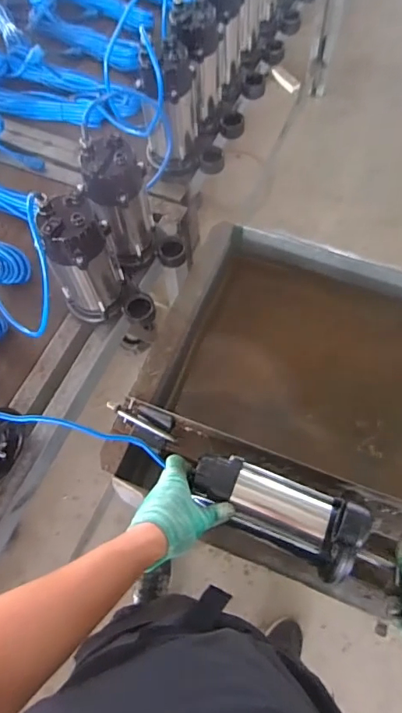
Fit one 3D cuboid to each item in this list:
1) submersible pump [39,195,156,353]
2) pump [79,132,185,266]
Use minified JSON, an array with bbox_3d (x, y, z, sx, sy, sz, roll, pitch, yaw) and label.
[{"bbox_3d":[-0.171,-0.142,0.755,0.153,0.231,0.109,36,72,17],"label":"submersible pump"},{"bbox_3d":[-0.113,-0.257,0.802,0.147,0.224,0.095,-6,65,0],"label":"pump"}]

